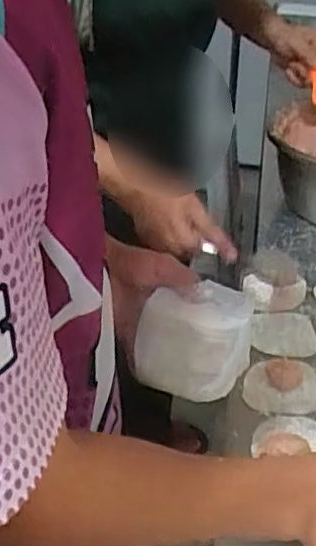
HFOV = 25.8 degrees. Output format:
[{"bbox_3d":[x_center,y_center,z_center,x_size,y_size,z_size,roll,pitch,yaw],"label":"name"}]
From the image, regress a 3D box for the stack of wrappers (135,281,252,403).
[{"bbox_3d":[0.030,0.057,0.588,0.092,0.070,0.078,5,35,6],"label":"stack of wrappers"}]

